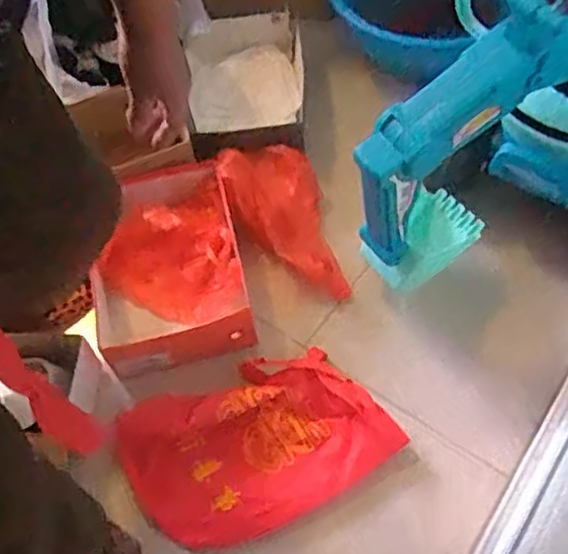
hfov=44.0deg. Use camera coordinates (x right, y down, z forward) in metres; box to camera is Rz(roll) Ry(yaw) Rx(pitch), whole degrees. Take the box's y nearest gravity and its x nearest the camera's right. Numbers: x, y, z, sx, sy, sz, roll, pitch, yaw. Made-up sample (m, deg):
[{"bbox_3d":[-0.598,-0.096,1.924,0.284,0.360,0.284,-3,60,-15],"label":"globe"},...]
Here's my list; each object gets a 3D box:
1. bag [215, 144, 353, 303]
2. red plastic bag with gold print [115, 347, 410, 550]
[{"bbox_3d":[-0.003,-0.092,1.135,0.157,0.116,0.284,-15,57,-6],"label":"bag"},{"bbox_3d":[-0.037,0.235,0.992,0.366,0.071,0.227,-19,57,-9],"label":"red plastic bag with gold print"}]

